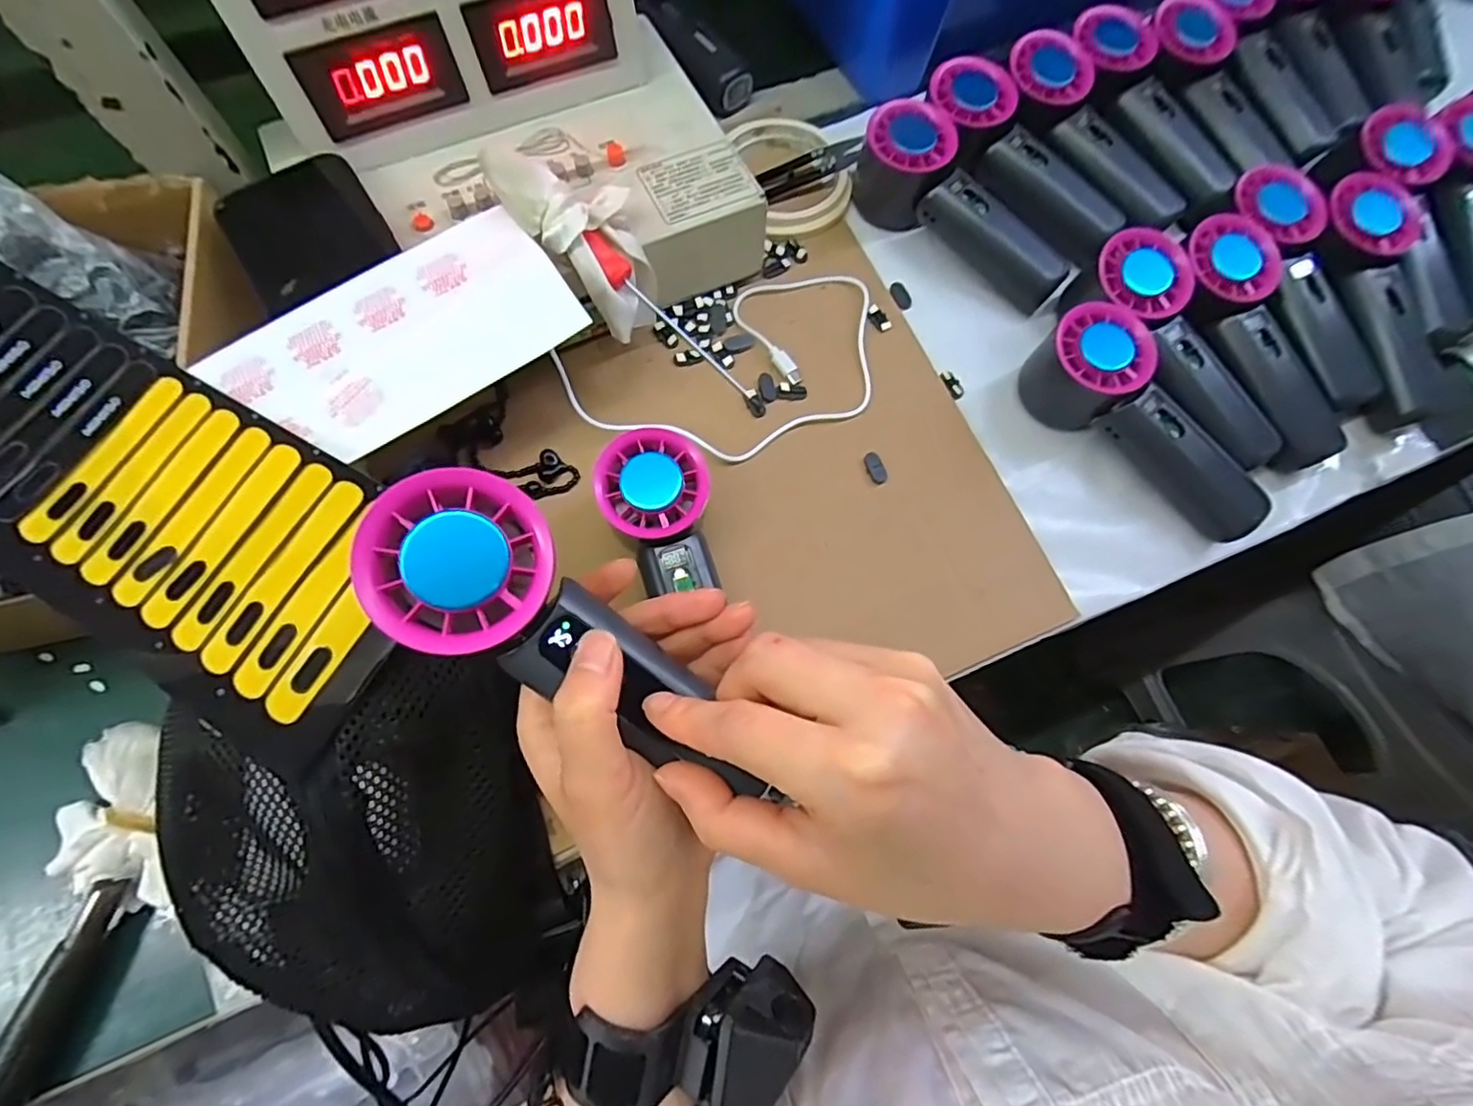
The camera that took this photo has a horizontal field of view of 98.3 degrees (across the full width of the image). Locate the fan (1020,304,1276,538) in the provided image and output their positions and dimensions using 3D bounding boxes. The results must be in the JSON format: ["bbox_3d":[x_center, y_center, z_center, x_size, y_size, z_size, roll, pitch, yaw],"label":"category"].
[{"bbox_3d":[0.237,-0.070,0.371,0.058,0.052,0.158,-36,75,-12],"label":"fan"}]

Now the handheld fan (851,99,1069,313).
[{"bbox_3d":[0.147,-0.225,0.414,0.155,0.046,0.056,42,75,13],"label":"handheld fan"}]

